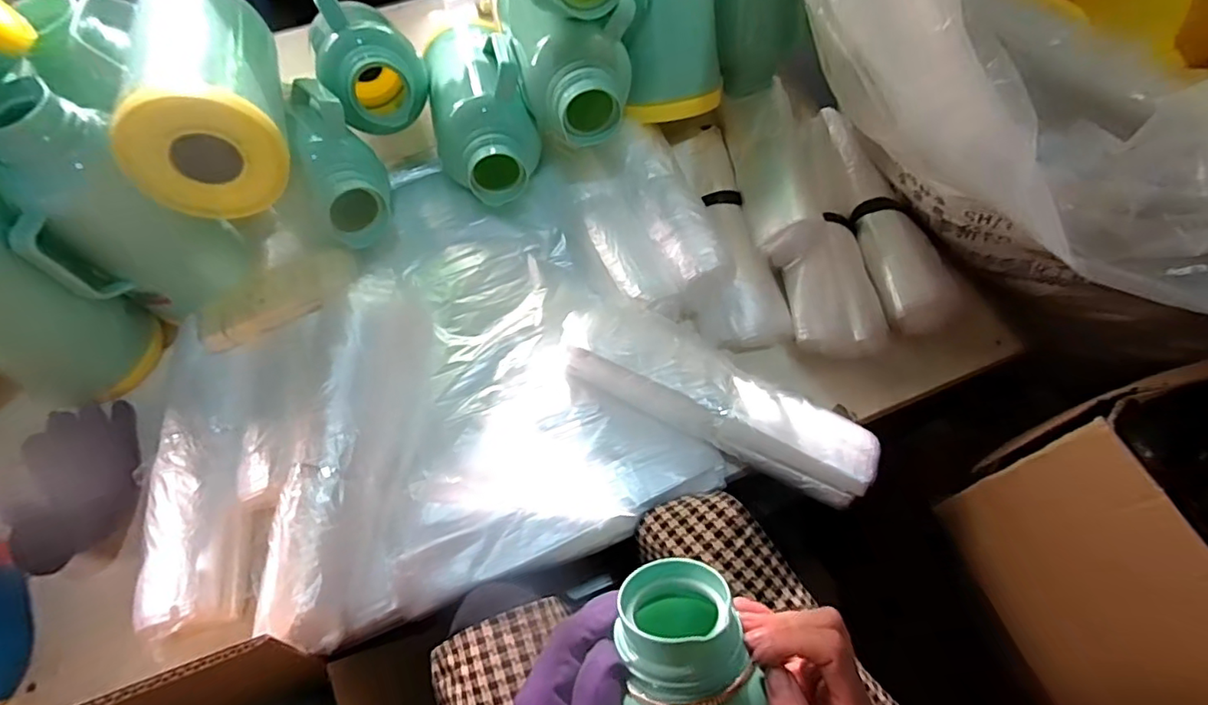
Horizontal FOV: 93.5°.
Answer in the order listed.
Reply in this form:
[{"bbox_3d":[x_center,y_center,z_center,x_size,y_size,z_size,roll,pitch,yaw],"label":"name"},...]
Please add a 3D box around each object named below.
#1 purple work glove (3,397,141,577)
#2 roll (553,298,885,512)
[{"bbox_3d":[-0.542,0.125,0.585,0.103,0.038,0.181,-24,64,-11],"label":"purple work glove"},{"bbox_3d":[0.109,0.037,0.564,0.330,0.037,0.094,25,65,14],"label":"roll"}]

